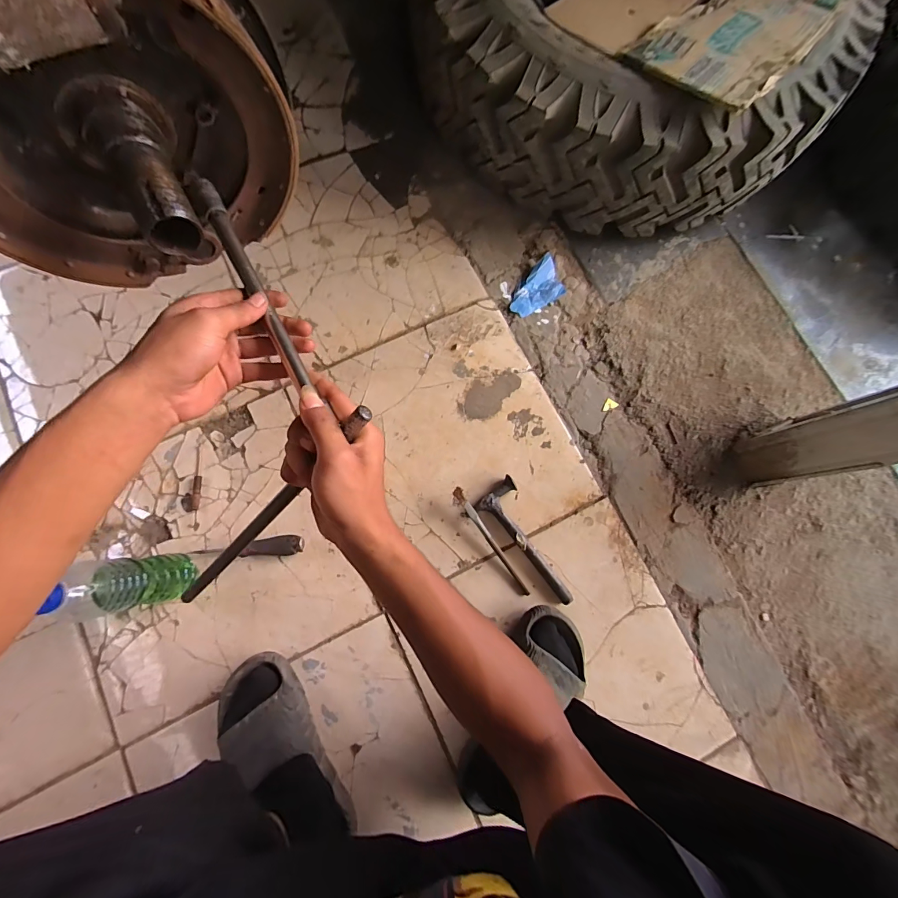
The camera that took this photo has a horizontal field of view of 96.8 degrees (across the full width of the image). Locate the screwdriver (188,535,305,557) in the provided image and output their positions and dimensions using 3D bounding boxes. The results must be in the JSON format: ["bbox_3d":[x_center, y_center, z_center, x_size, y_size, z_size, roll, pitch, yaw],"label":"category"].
[{"bbox_3d":[-0.301,0.154,0.608,0.161,0.029,0.029,-7,78,-3],"label":"screwdriver"}]

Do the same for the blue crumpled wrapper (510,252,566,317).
[{"bbox_3d":[0.166,-0.293,0.732,0.067,0.017,0.122,42,80,7],"label":"blue crumpled wrapper"}]

